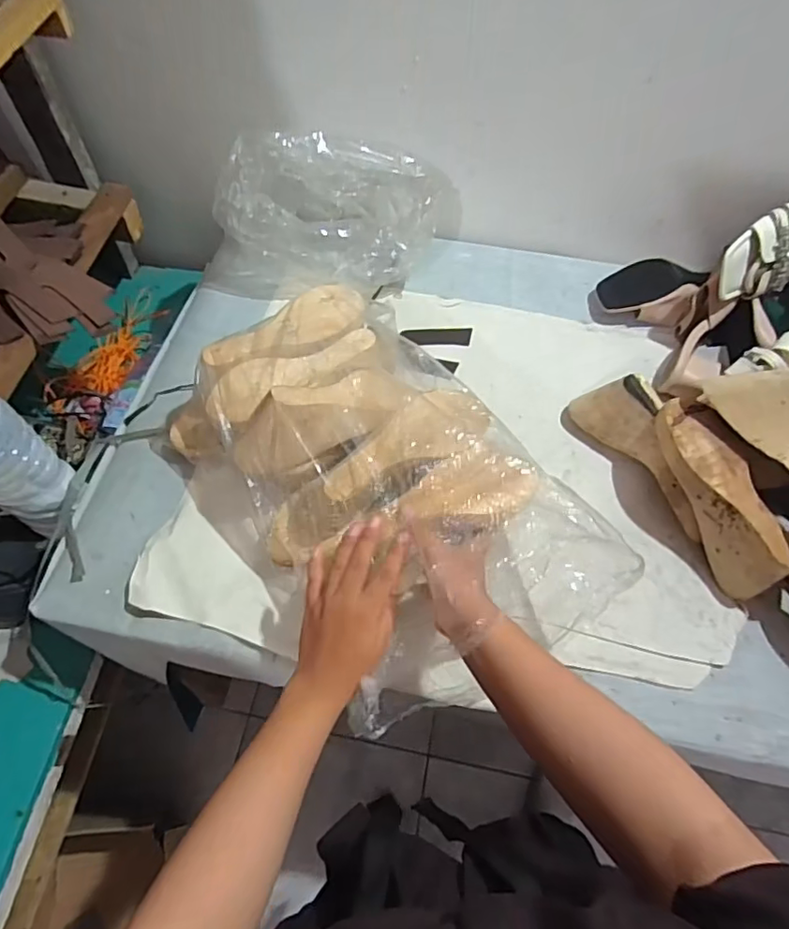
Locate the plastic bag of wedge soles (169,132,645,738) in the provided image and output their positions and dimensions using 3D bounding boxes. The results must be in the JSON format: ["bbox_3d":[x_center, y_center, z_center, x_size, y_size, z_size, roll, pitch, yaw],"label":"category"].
[{"bbox_3d":[-0.051,-0.126,0.640,0.399,0.190,0.648,-10,61,-7],"label":"plastic bag of wedge soles"}]

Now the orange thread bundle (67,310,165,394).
[{"bbox_3d":[-0.460,-0.195,0.927,0.075,0.027,0.194,11,61,5],"label":"orange thread bundle"}]

